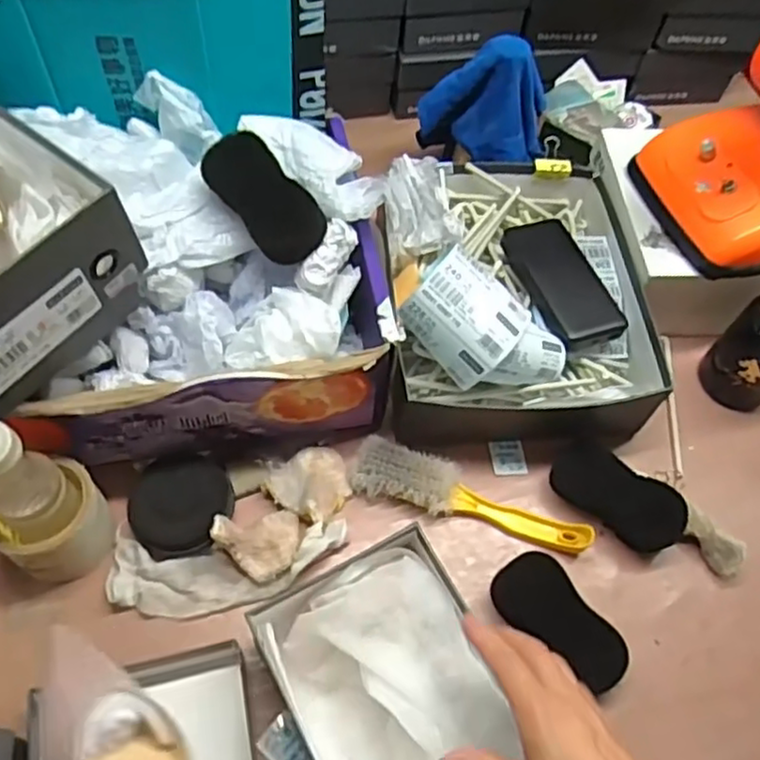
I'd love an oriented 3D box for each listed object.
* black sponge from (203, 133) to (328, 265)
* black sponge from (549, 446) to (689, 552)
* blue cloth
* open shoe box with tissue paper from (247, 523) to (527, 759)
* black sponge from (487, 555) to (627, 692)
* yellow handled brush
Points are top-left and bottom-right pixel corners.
[{"bbox_3d":[-0.101,-0.161,0.606,0.061,0.023,0.126,-35,82,-22],"label":"black sponge"},{"bbox_3d":[0.230,0.111,0.677,0.126,0.009,0.067,37,104,22],"label":"black sponge"},{"bbox_3d":[0.120,-0.315,0.796,0.146,0.120,0.079,13,59,3],"label":"blue cloth"},{"bbox_3d":[0.032,0.281,0.525,0.145,0.102,0.300,-23,64,-17],"label":"open shoe box with tissue paper"},{"bbox_3d":[0.156,0.213,0.616,0.058,0.035,0.126,-33,67,-21],"label":"black sponge"},{"bbox_3d":[0.086,0.115,0.667,0.230,0.032,0.050,19,60,6],"label":"yellow handled brush"}]

